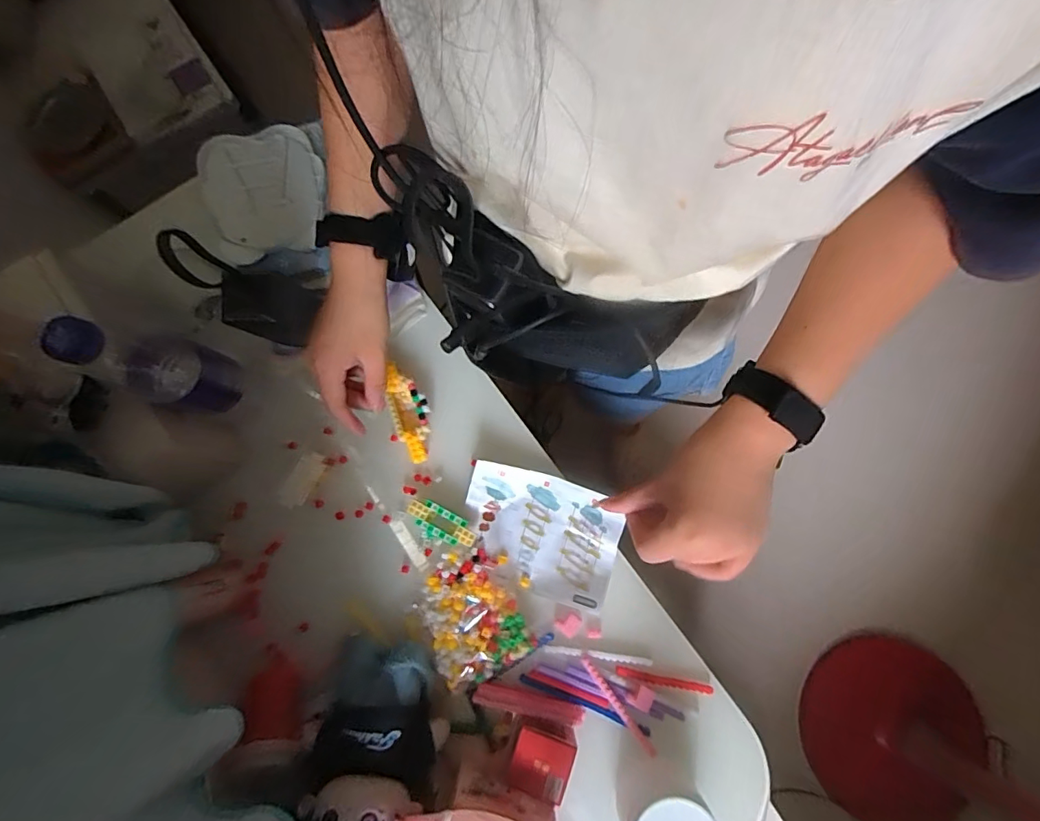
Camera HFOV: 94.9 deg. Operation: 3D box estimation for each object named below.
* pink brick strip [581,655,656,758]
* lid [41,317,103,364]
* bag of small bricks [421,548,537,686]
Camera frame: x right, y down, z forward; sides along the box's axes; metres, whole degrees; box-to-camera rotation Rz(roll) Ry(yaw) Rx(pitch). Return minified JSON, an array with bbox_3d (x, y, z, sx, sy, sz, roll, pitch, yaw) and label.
[{"bbox_3d":[0.096,0.290,0.469,0.008,0.011,0.108,-36,82,-6],"label":"pink brick strip"},{"bbox_3d":[-0.307,-0.048,0.324,0.029,0.024,0.030,0,80,0],"label":"lid"},{"bbox_3d":[-0.051,0.203,0.475,0.088,0.030,0.113,-29,81,-5],"label":"bag of small bricks"}]

